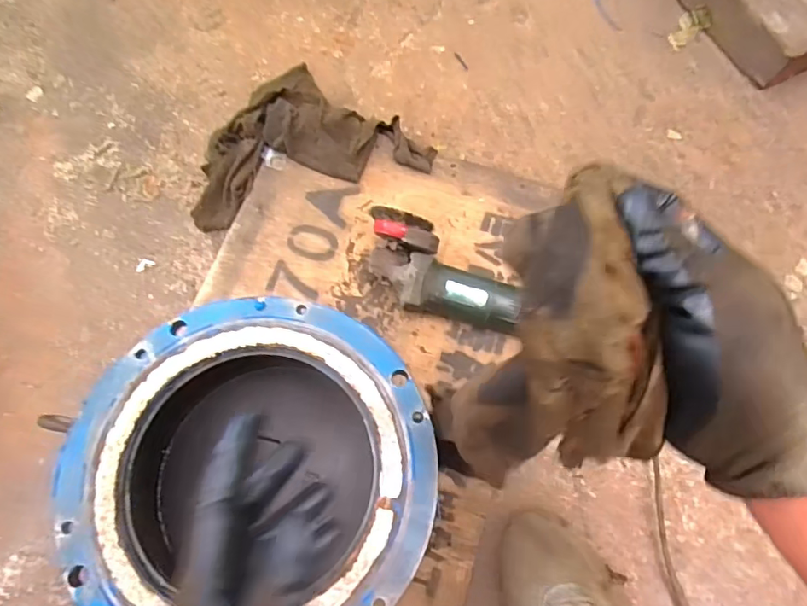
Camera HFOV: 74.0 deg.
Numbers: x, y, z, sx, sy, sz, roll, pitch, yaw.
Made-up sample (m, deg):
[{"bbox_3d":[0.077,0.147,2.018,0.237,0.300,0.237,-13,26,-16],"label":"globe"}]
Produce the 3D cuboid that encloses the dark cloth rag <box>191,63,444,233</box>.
[{"bbox_3d":[-0.163,-0.268,0.822,0.359,0.057,0.260,-16,71,-7],"label":"dark cloth rag"}]

